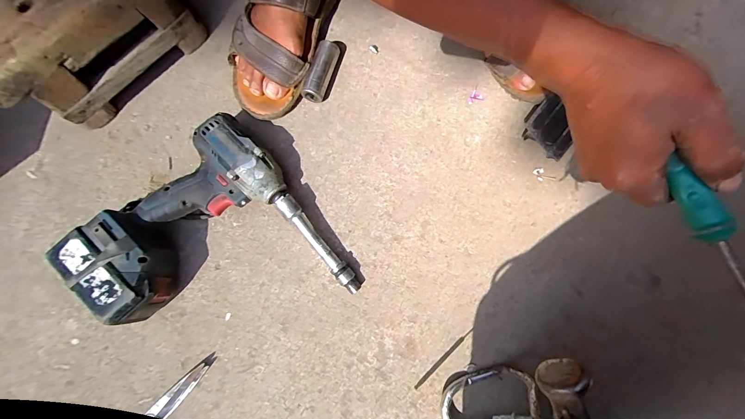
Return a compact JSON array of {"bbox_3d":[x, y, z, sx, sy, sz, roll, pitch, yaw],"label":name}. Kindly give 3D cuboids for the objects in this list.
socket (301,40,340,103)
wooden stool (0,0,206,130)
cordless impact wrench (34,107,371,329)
[{"bbox_3d":[-0.070,-0.188,0.455,0.030,0.025,0.081,18,80,4],"label":"socket"},{"bbox_3d":[-0.340,-0.225,0.394,0.108,0.133,0.250,39,82,8],"label":"wooden stool"},{"bbox_3d":[-0.189,0.048,0.381,0.235,0.088,0.251,-36,81,-5],"label":"cordless impact wrench"}]

